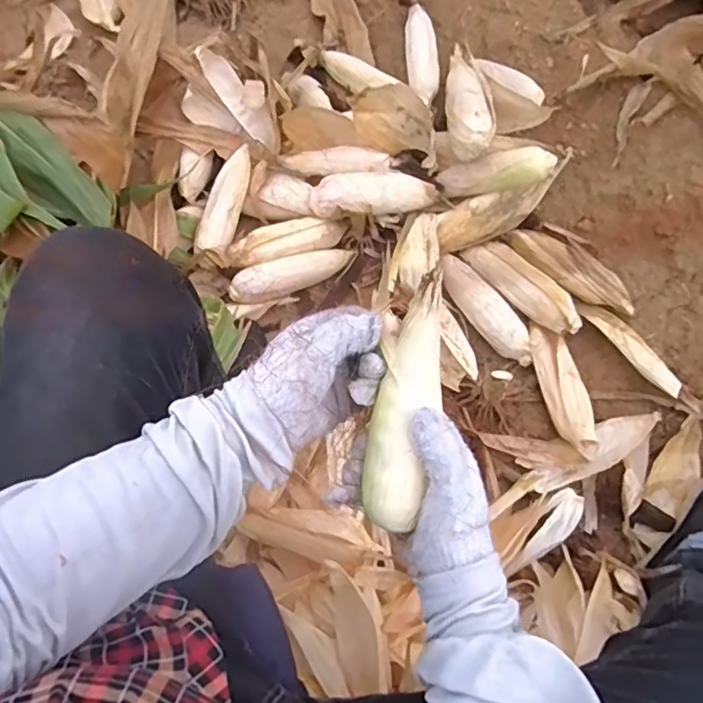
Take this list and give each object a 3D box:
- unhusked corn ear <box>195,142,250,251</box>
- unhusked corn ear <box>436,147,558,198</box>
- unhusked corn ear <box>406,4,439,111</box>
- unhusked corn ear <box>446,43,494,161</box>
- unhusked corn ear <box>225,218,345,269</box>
[{"bbox_3d":[-0.203,-0.243,0.930,0.056,0.040,0.190,19,89,8],"label":"unhusked corn ear"},{"bbox_3d":[0.218,-0.275,0.889,0.186,0.043,0.047,-3,69,34],"label":"unhusked corn ear"},{"bbox_3d":[0.122,-0.516,1.000,0.054,0.043,0.180,-2,72,2],"label":"unhusked corn ear"},{"bbox_3d":[0.187,-0.411,0.928,0.068,0.053,0.250,0,60,2],"label":"unhusked corn ear"},{"bbox_3d":[-0.106,-0.183,0.939,0.189,0.041,0.052,-18,73,-3],"label":"unhusked corn ear"}]

